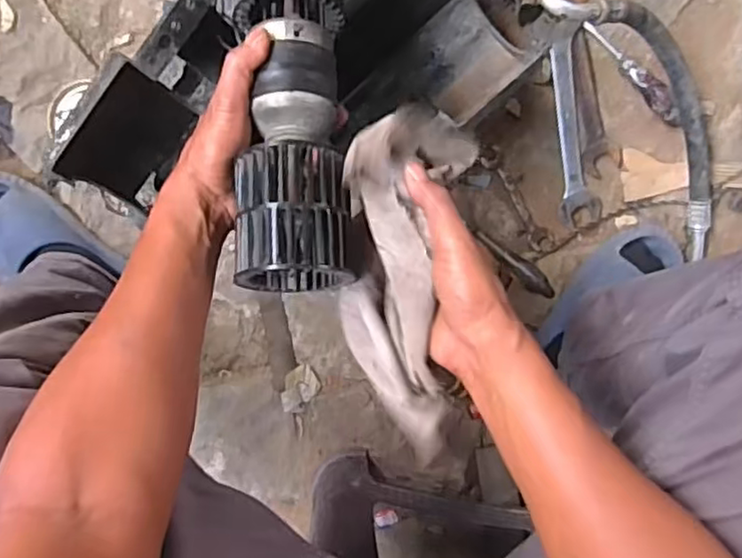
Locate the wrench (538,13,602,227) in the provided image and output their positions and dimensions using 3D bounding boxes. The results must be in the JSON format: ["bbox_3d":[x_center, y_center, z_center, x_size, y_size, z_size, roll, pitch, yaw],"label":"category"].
[{"bbox_3d":[0.244,-0.191,0.808,0.047,0.017,0.244,-10,99,4],"label":"wrench"}]

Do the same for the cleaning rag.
[{"bbox_3d":[0.024,-0.001,0.479,0.087,0.056,0.231,1,93,2],"label":"cleaning rag"}]

